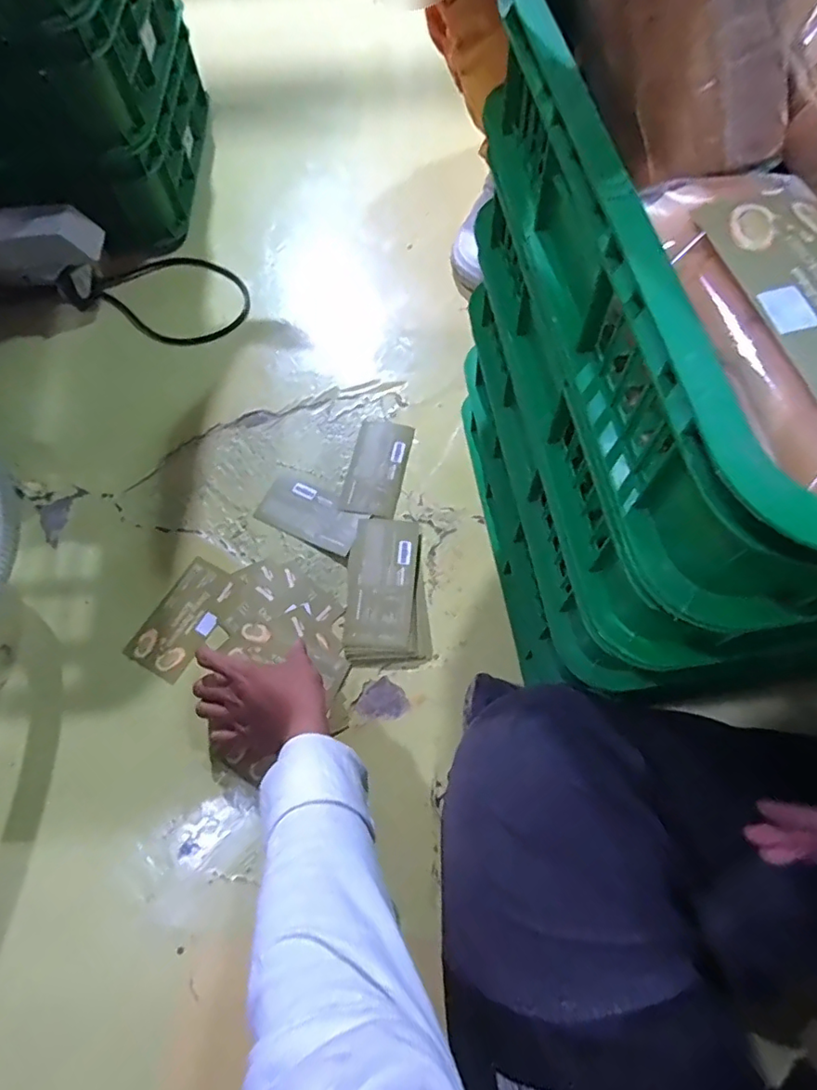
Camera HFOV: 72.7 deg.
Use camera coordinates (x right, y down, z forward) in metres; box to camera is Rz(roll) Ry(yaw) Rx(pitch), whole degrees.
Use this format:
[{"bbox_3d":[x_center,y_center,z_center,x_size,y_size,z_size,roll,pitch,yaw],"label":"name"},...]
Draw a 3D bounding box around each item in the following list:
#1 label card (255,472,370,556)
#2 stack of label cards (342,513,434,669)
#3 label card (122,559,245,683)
[{"bbox_3d":[-0.115,-0.037,0.663,0.129,0.004,0.067,24,69,17],"label":"label card"},{"bbox_3d":[-0.026,0.047,0.609,0.088,0.023,0.166,-5,67,1],"label":"stack of label cards"},{"bbox_3d":[-0.246,0.079,0.613,0.073,0.004,0.128,29,71,14],"label":"label card"}]

